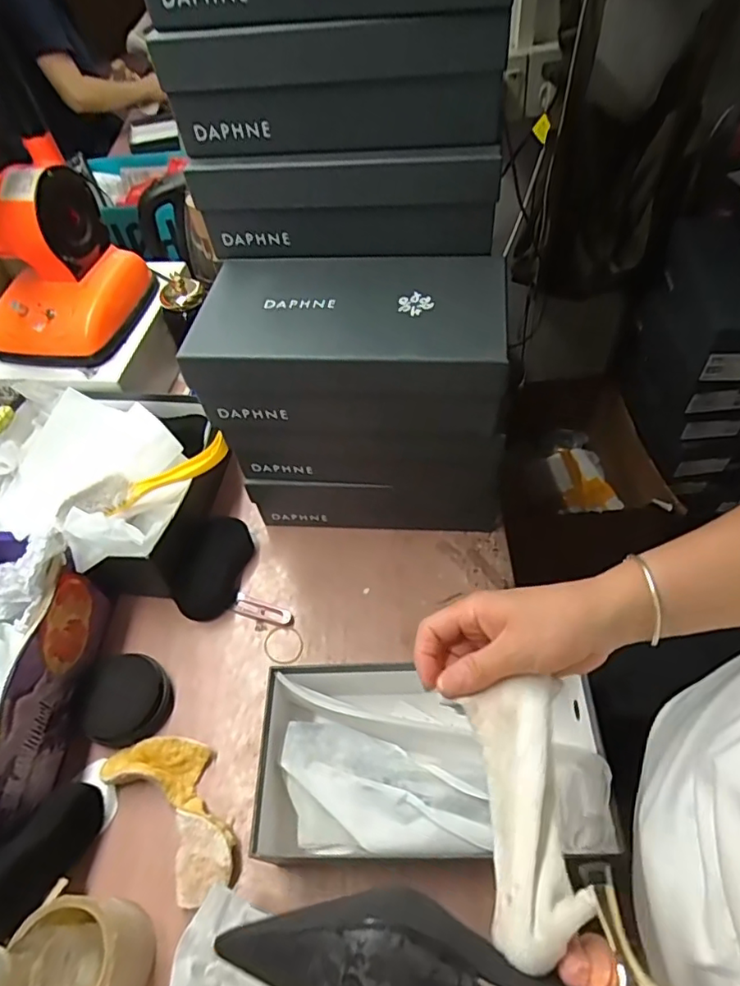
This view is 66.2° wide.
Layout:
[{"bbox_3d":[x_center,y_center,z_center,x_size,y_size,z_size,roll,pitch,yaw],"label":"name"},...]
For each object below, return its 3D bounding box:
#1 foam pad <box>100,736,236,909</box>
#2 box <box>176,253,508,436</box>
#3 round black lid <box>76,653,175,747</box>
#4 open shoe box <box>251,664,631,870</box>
[{"bbox_3d":[-0.182,0.297,0.548,0.086,0.038,0.163,-40,59,-22],"label":"foam pad"},{"bbox_3d":[-0.015,-0.153,0.575,0.289,0.101,0.167,4,54,9],"label":"box"},{"bbox_3d":[-0.267,0.225,0.623,0.093,0.028,0.091,-3,53,4],"label":"round black lid"},{"bbox_3d":[0.050,0.243,0.525,0.297,0.100,0.161,-1,53,5],"label":"open shoe box"}]

